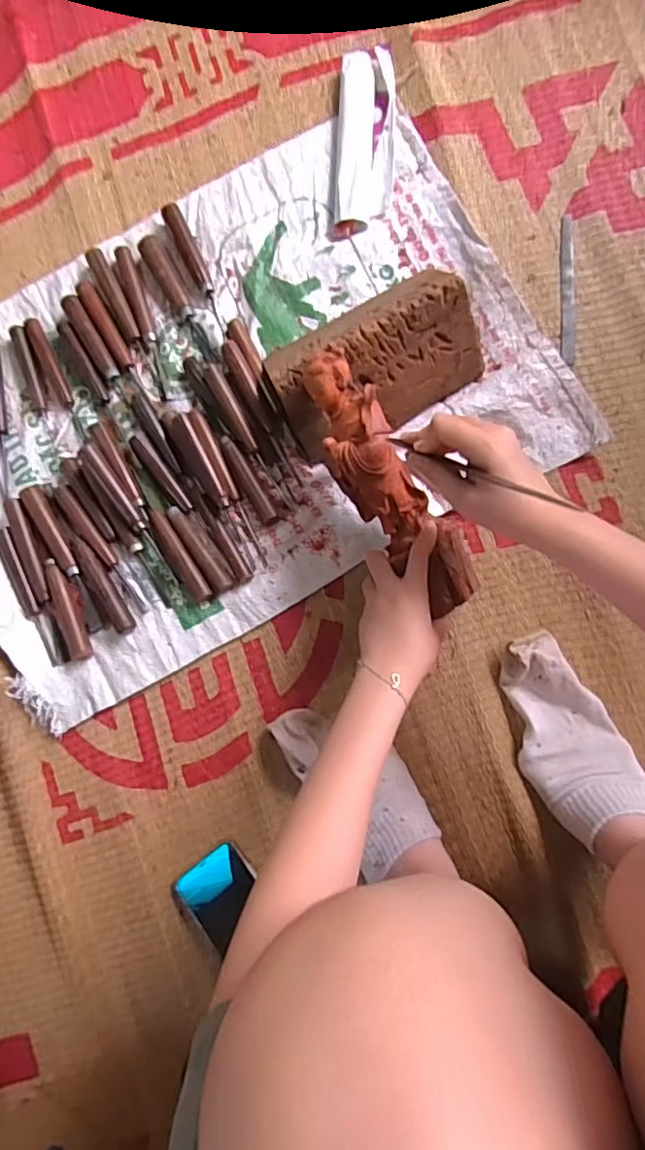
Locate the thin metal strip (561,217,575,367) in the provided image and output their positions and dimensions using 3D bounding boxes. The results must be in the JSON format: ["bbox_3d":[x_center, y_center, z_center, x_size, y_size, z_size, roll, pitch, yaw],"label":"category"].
[{"bbox_3d":[0.260,-0.302,0.595,0.014,0.004,0.157,1,87,9],"label":"thin metal strip"}]

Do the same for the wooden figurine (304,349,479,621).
[{"bbox_3d":[0.058,-0.085,0.523,0.065,0.059,0.258,-33,94,3],"label":"wooden figurine"}]

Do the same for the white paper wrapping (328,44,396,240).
[{"bbox_3d":[0.047,-0.476,0.619,0.061,0.018,0.211,4,86,7],"label":"white paper wrapping"}]

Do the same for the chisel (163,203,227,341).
[{"bbox_3d":[-0.138,-0.342,0.628,0.021,0.014,0.163,-26,83,4],"label":"chisel"}]

